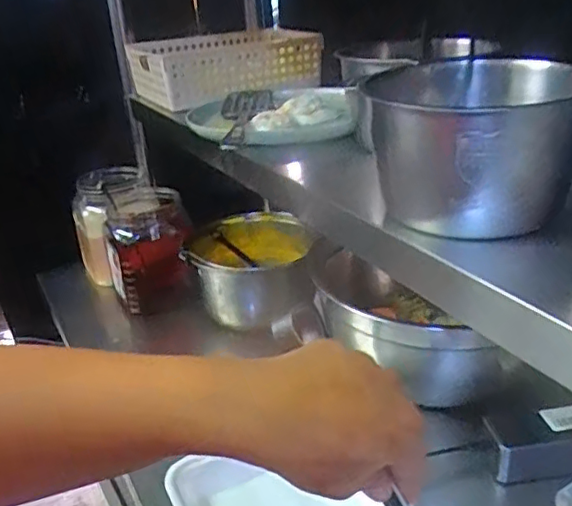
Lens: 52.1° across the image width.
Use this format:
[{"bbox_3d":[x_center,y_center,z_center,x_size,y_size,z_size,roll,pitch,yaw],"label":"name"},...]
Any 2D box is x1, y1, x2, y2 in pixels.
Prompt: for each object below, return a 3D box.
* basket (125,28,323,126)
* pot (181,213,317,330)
[{"bbox_3d":[-0.103,-0.315,0.999,0.288,0.092,0.221,-15,27,-24],"label":"basket"},{"bbox_3d":[-0.054,0.020,0.915,0.190,0.099,0.175,-5,25,-4],"label":"pot"}]

